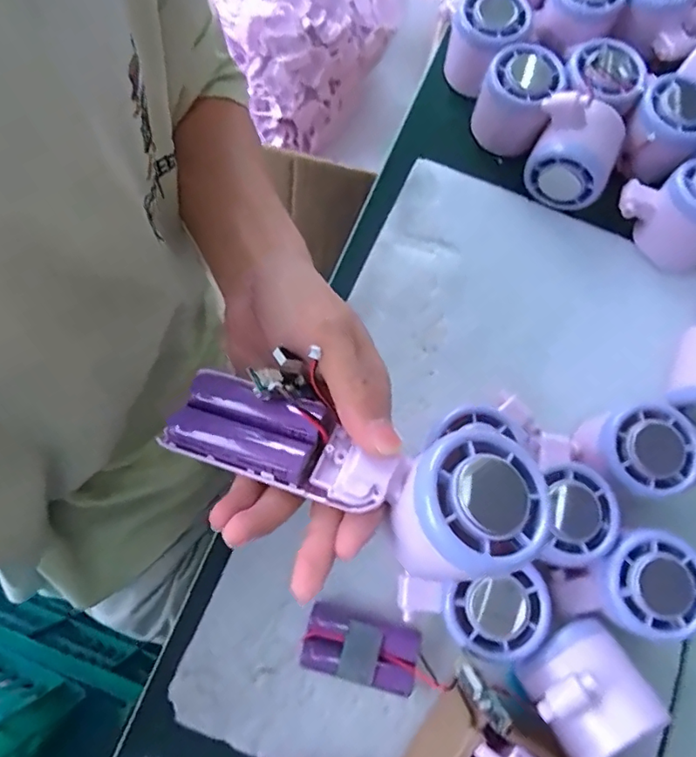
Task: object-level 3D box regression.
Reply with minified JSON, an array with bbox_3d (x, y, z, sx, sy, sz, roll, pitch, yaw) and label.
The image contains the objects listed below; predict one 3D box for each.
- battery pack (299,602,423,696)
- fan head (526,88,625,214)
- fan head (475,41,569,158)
[{"bbox_3d":[0.007,0.156,0.307,0.065,0.023,0.034,14,74,2],"label":"battery pack"},{"bbox_3d":[0.160,-0.162,0.376,0.060,0.059,0.057,16,74,3],"label":"fan head"},{"bbox_3d":[0.127,-0.211,0.395,0.055,0.053,0.066,21,74,4],"label":"fan head"}]

